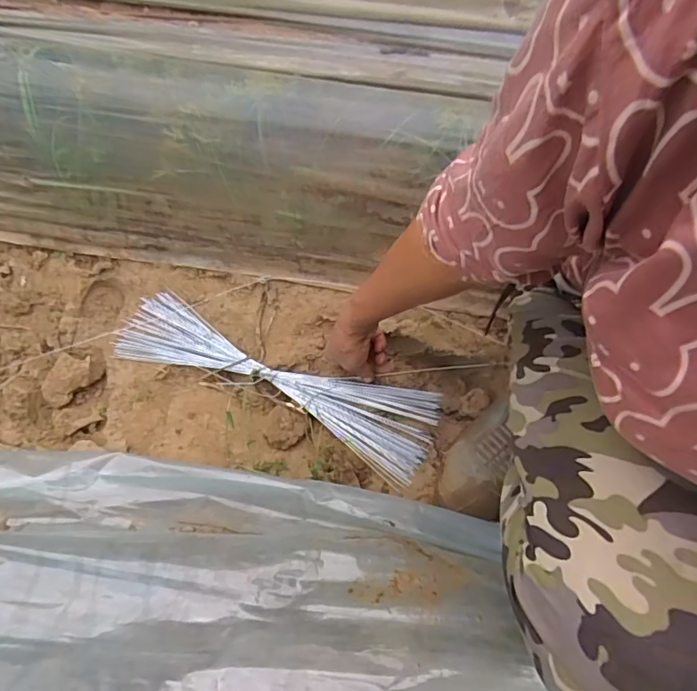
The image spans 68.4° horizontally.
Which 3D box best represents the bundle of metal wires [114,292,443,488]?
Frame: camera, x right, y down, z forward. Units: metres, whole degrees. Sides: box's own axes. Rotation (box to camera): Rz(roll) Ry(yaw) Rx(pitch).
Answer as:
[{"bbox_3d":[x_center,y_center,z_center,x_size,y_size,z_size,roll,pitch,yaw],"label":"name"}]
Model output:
[{"bbox_3d":[-0.103,0.044,0.681,0.437,0.030,0.112,21,68,9],"label":"bundle of metal wires"}]

